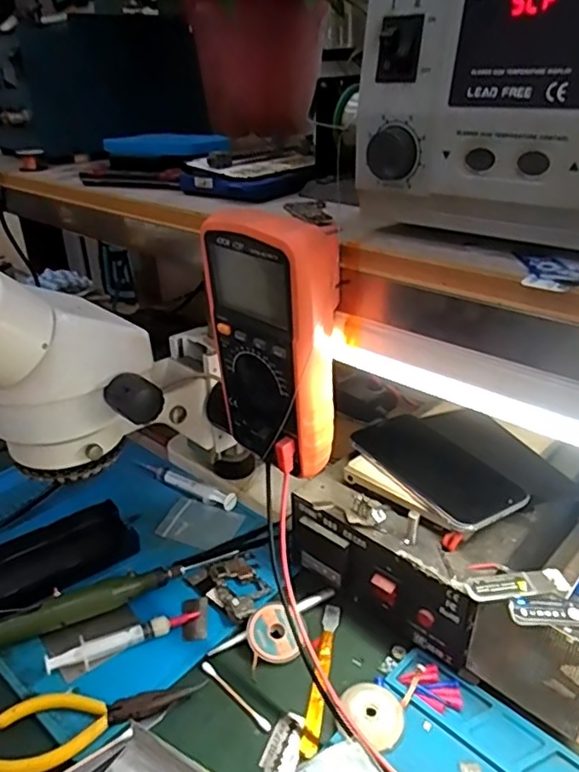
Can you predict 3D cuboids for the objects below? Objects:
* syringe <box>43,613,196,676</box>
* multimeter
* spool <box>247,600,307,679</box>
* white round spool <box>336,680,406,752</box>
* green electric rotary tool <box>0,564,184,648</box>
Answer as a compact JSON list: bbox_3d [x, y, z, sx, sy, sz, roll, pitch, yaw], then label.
[{"bbox_3d":[-0.126,0.195,0.457,0.114,0.016,0.014,-13,30,-20],"label":"syringe"},{"bbox_3d":[-0.010,-0.027,0.405,0.088,0.174,0.046,23,37,39],"label":"multimeter"},{"bbox_3d":[-0.013,0.191,0.460,0.044,0.009,0.044,6,45,-6],"label":"spool"},{"bbox_3d":[0.056,0.222,0.402,0.042,0.013,0.044,-1,28,1],"label":"white round spool"},{"bbox_3d":[-0.169,0.177,0.480,0.162,0.022,0.020,-13,30,-20],"label":"green electric rotary tool"}]

